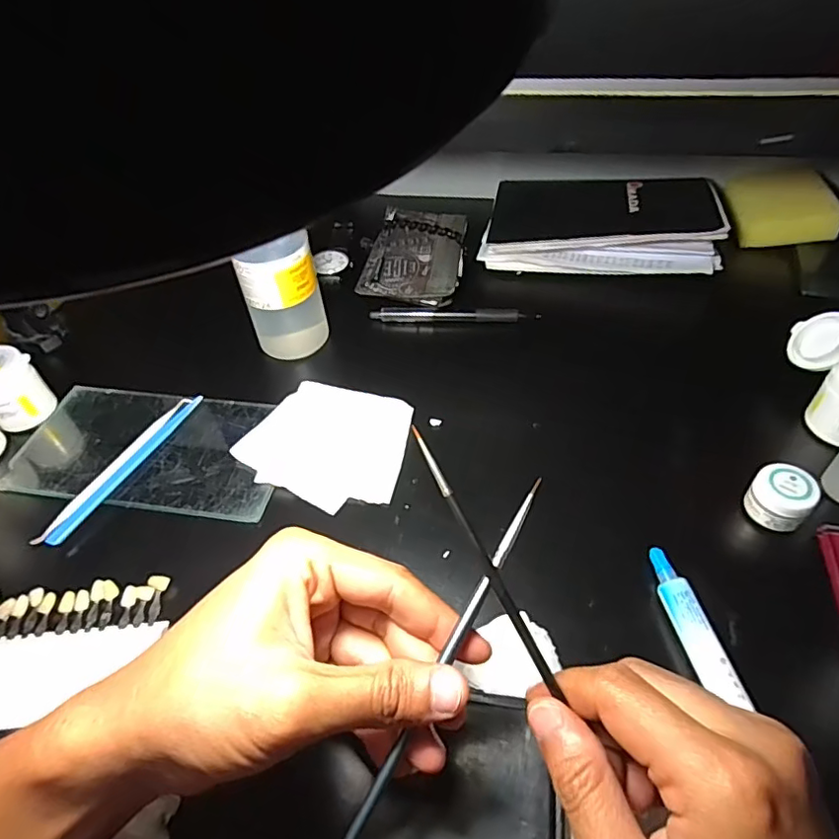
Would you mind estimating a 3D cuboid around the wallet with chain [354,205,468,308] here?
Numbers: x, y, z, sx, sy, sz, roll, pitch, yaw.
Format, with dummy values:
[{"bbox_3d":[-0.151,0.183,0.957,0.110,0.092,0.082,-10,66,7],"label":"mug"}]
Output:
[{"bbox_3d":[-0.004,-0.154,0.519,0.087,0.019,0.102,6,64,10],"label":"wallet with chain"}]

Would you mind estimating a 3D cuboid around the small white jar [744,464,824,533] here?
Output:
[{"bbox_3d":[0.214,0.045,0.330,0.032,0.021,0.030,-3,47,3],"label":"small white jar"}]

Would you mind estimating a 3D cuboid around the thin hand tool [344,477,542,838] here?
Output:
[{"bbox_3d":[0.005,0.099,0.209,0.006,0.004,0.177,23,71,25],"label":"thin hand tool"}]

